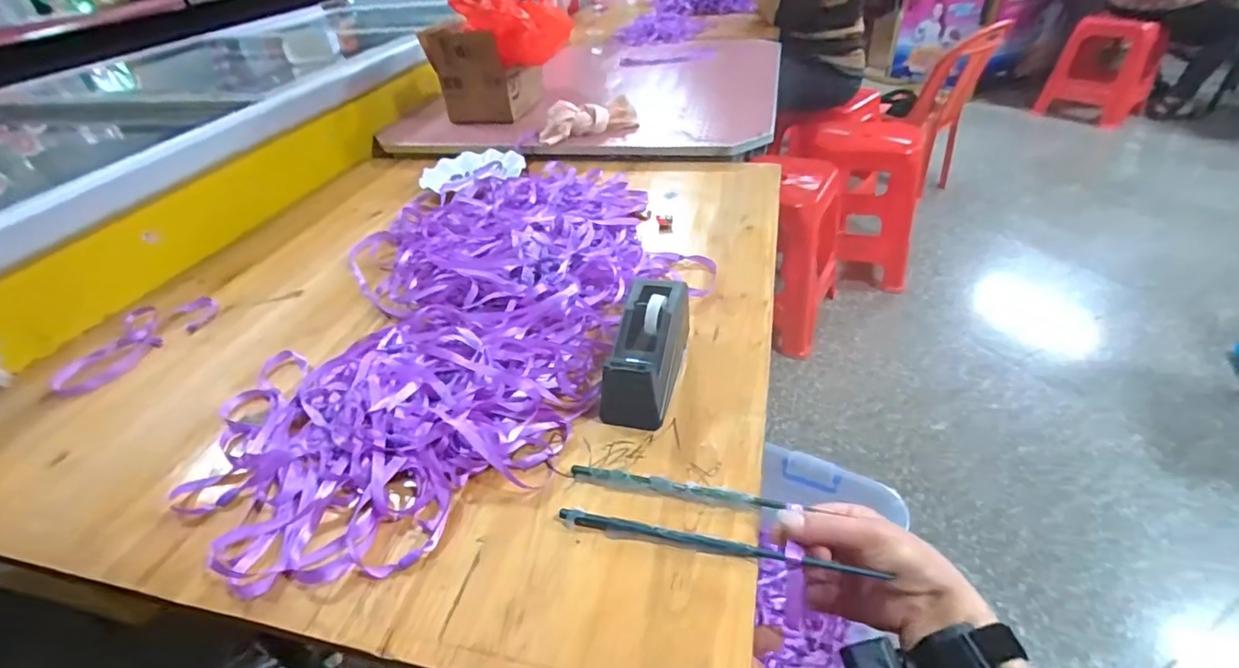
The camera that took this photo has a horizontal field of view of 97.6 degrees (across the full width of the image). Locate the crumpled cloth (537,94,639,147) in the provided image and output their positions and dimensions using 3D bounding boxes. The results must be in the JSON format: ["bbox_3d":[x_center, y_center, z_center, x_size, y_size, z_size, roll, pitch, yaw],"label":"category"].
[{"bbox_3d":[-0.060,-0.421,1.060,0.196,0.057,0.070,-25,43,-23],"label":"crumpled cloth"}]

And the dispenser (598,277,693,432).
[{"bbox_3d":[0.027,0.012,0.529,0.058,0.083,0.161,7,53,18],"label":"dispenser"}]

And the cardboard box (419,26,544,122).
[{"bbox_3d":[-0.291,-0.567,1.175,0.184,0.173,0.133,6,40,14],"label":"cardboard box"}]

